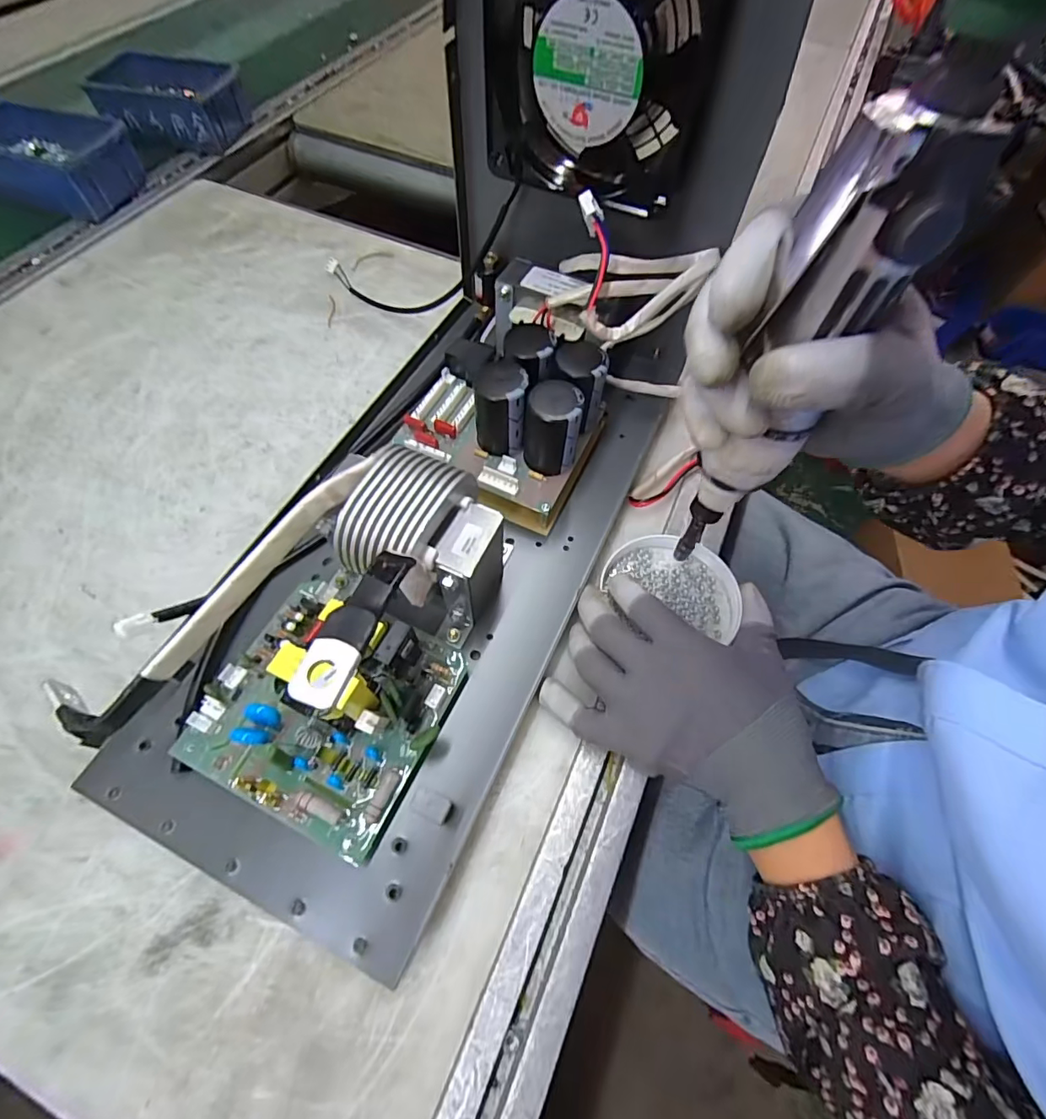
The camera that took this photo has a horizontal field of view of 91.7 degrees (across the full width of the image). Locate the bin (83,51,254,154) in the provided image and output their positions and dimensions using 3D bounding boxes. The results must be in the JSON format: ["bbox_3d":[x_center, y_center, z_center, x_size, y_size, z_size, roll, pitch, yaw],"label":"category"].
[{"bbox_3d":[-0.389,-0.504,0.563,0.144,0.055,0.104,10,62,4],"label":"bin"}]

